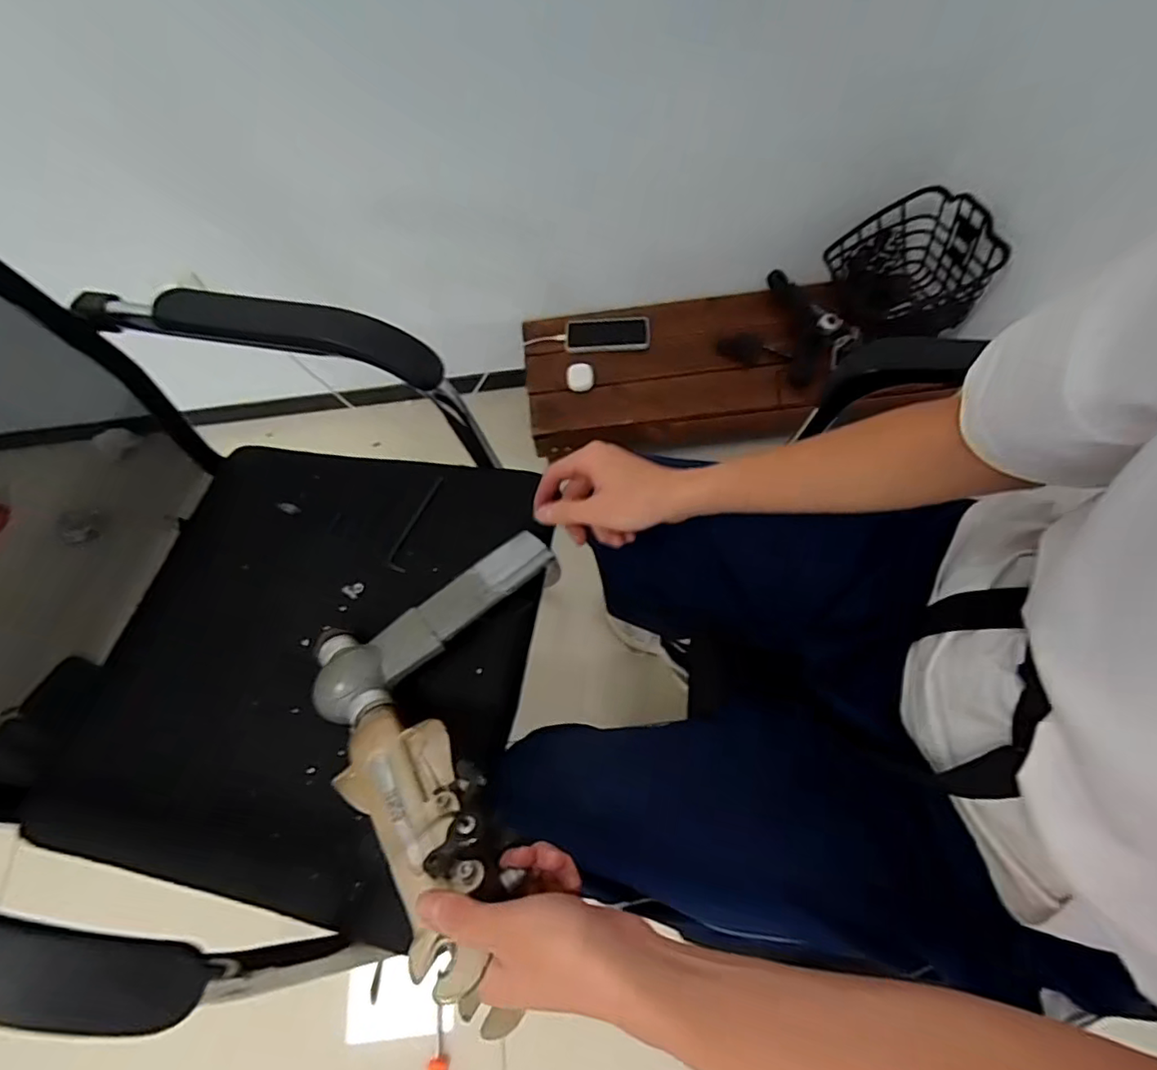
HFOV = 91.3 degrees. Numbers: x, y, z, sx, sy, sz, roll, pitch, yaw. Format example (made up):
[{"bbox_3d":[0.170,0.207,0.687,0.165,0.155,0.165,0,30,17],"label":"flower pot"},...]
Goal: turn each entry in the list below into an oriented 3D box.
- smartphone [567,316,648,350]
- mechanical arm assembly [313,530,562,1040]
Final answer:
[{"bbox_3d":[0.059,-0.412,1.144,0.166,0.012,0.098,0,63,2],"label":"smartphone"},{"bbox_3d":[-0.120,0.164,0.461,0.234,0.082,0.391,-10,35,-3],"label":"mechanical arm assembly"}]

